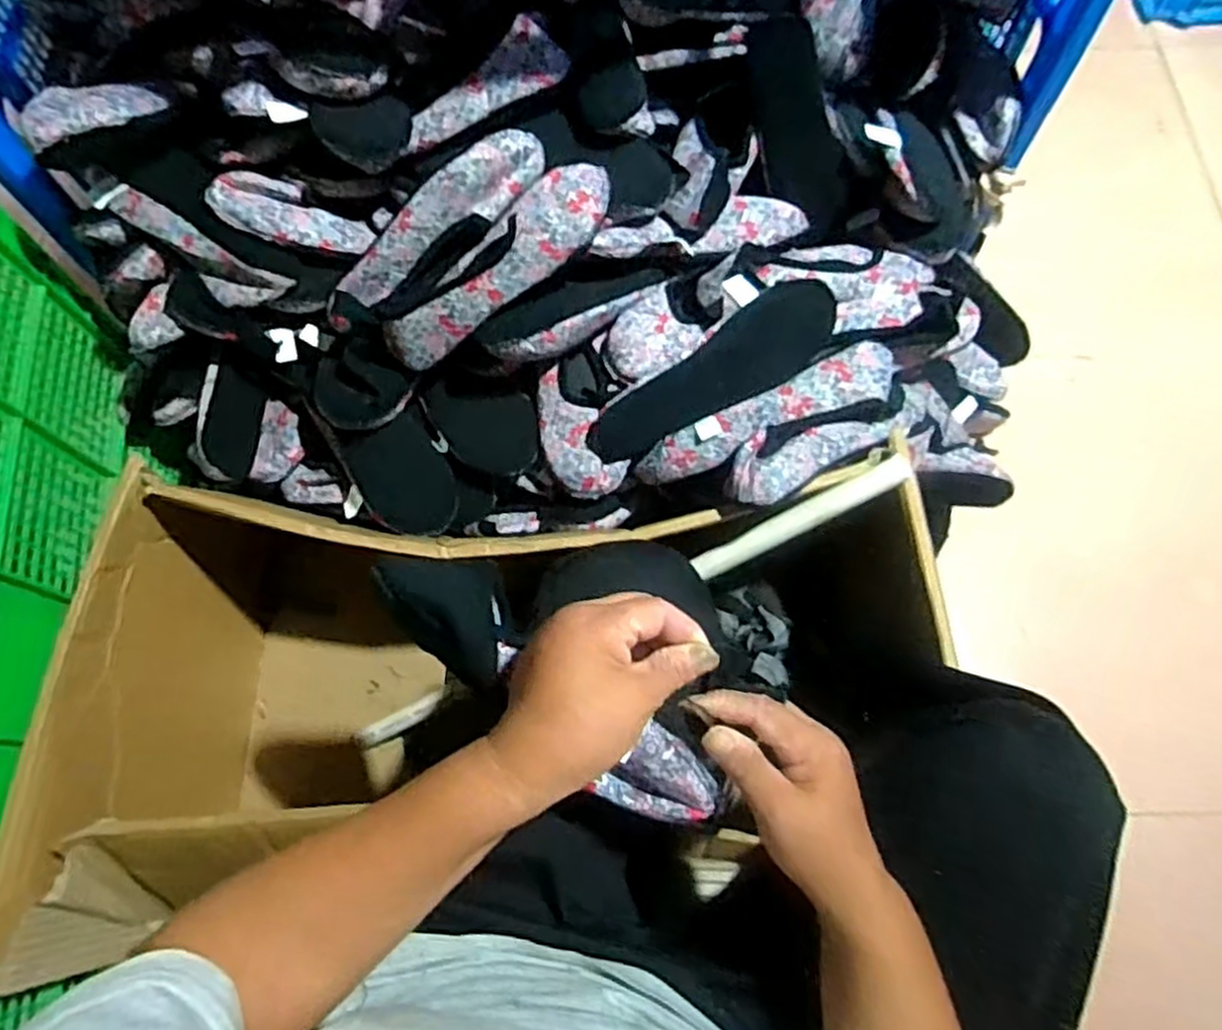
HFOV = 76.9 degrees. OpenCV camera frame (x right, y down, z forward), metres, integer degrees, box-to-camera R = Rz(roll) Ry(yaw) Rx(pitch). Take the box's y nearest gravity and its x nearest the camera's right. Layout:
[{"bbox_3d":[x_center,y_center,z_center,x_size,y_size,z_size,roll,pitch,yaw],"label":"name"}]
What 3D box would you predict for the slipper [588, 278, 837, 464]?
[{"bbox_3d":[0.096,-0.139,0.752,0.262,0.050,0.078,-33,117,1],"label":"slipper"}]

